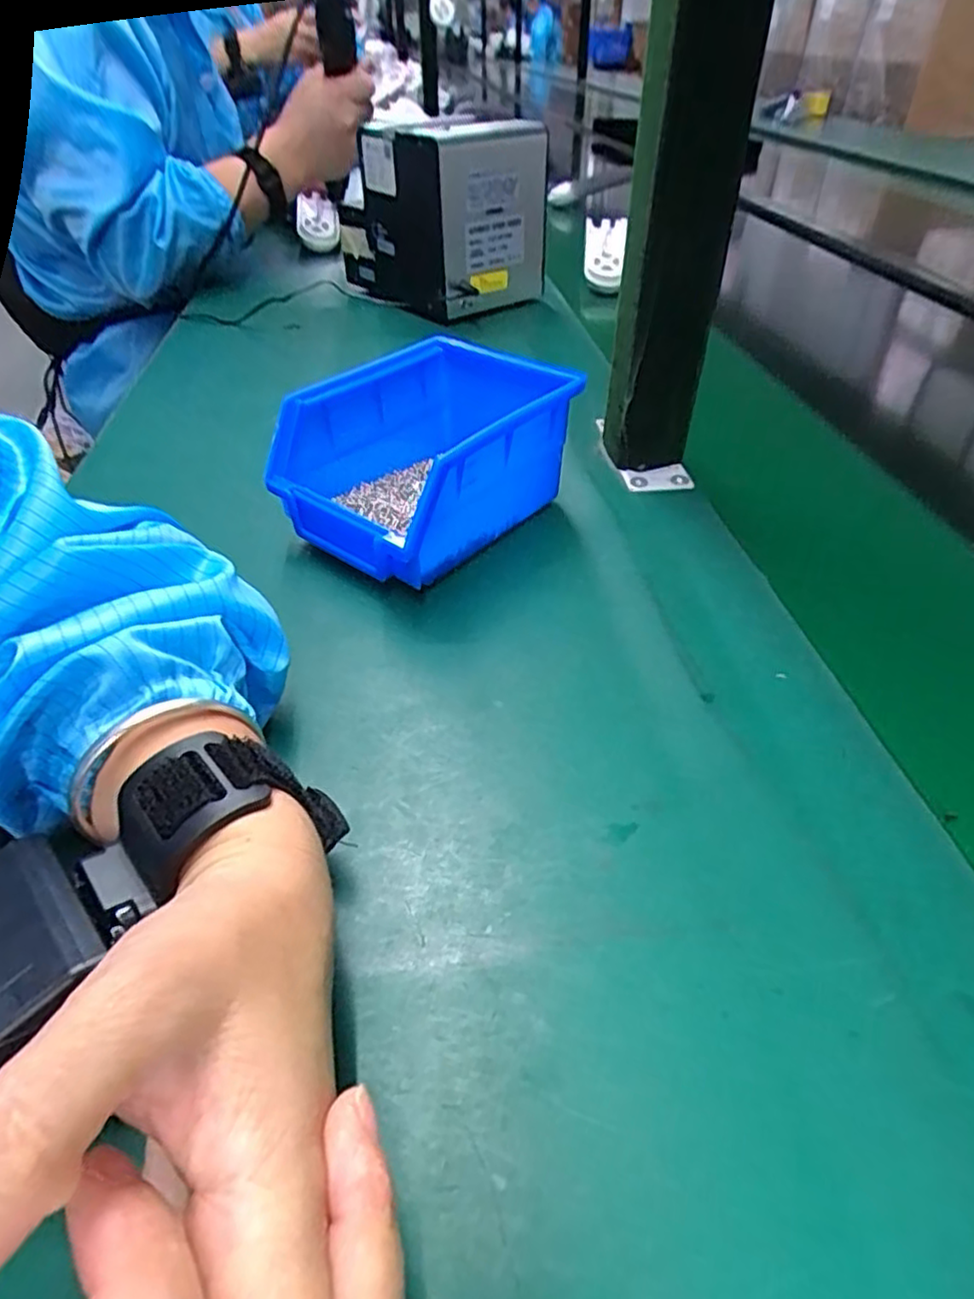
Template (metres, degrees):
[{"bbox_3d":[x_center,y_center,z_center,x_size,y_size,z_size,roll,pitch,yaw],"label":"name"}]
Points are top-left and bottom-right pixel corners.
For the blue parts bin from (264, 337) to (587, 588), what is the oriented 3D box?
[{"bbox_3d":[-0.033,-0.102,0.371,0.106,0.076,0.142,30,50,28],"label":"blue parts bin"}]

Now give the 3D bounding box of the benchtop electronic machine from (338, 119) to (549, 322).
[{"bbox_3d":[-0.046,-0.427,0.664,0.128,0.136,0.173,-30,50,-28],"label":"benchtop electronic machine"}]

